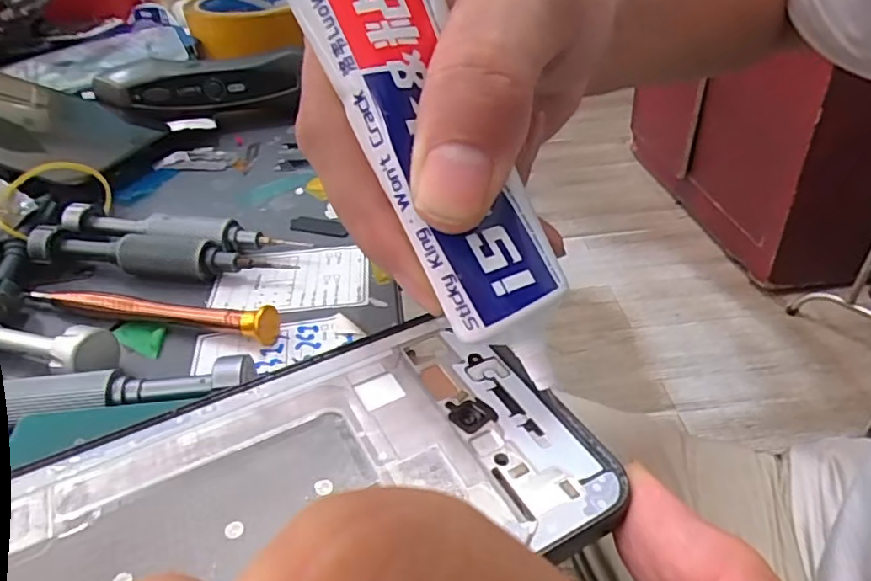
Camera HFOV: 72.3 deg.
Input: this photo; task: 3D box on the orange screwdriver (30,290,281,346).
[{"bbox_3d":[-0.100,0.007,0.212,0.097,0.012,0.011,6,38,14],"label":"orange screwdriver"}]

